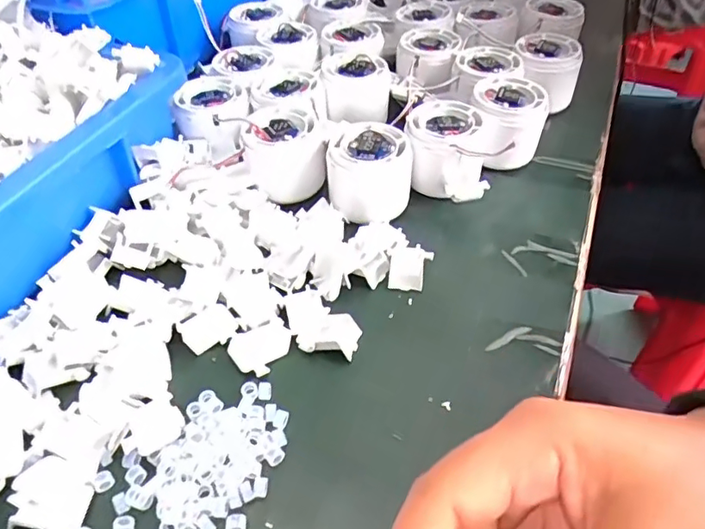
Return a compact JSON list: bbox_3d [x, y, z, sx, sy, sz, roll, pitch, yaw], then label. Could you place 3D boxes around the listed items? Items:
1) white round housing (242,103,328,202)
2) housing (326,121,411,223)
[{"bbox_3d":[-0.050,-0.083,0.407,0.059,0.046,0.059,0,48,-3],"label":"white round housing"},{"bbox_3d":[0.011,-0.065,0.383,0.057,0.041,0.057,3,48,1],"label":"housing"}]

